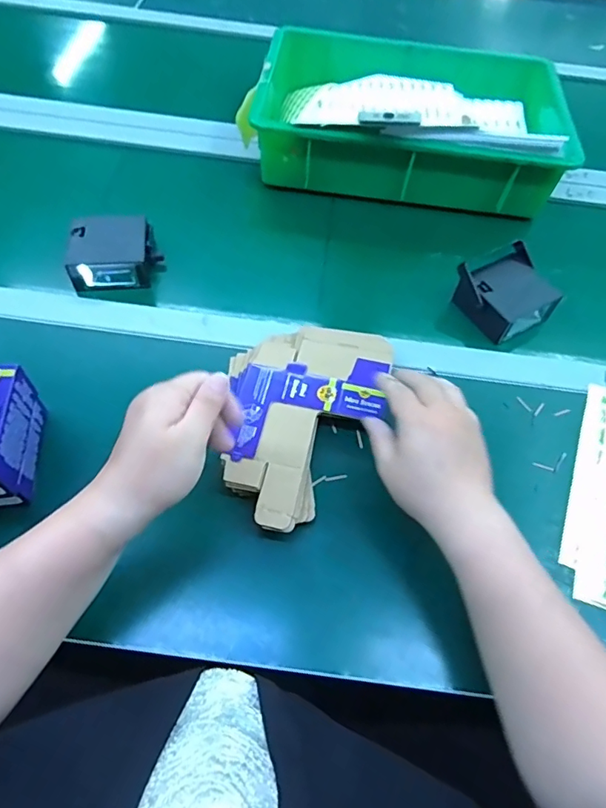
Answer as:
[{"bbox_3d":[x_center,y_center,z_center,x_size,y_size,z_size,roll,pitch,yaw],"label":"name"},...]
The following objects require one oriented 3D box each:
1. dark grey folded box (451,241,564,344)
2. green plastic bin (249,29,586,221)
[{"bbox_3d":[0.233,-0.126,0.587,0.097,0.044,0.088,-19,61,-16],"label":"dark grey folded box"},{"bbox_3d":[0.145,-0.397,0.715,0.425,0.107,0.279,5,58,-1],"label":"green plastic bin"}]

